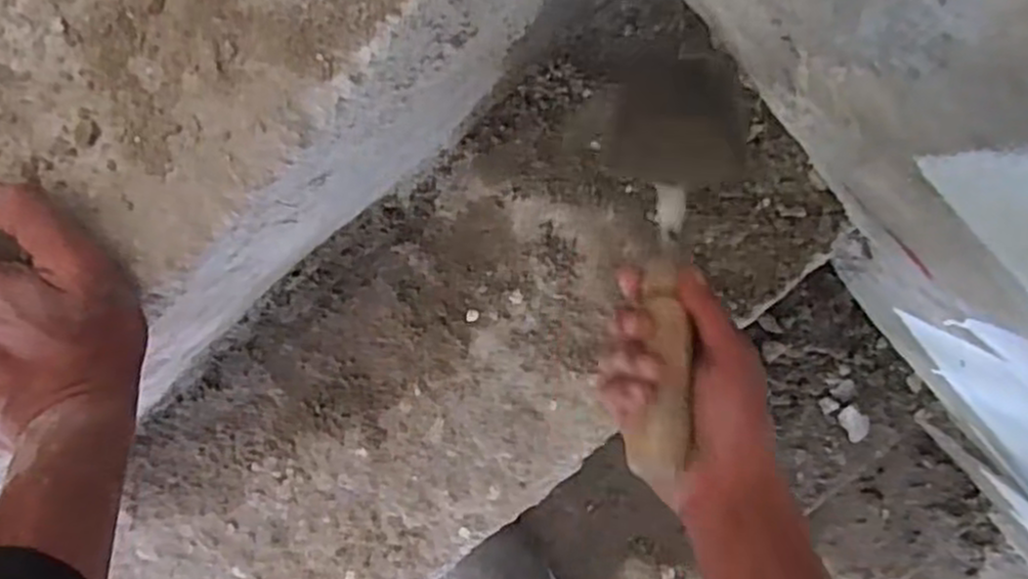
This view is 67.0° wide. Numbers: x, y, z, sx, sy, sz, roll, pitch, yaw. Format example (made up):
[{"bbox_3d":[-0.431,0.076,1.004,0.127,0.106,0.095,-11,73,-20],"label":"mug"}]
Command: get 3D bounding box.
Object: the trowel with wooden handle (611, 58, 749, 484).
[{"bbox_3d":[0.096,-0.029,0.464,0.077,0.029,0.275,5,68,4],"label":"trowel with wooden handle"}]

